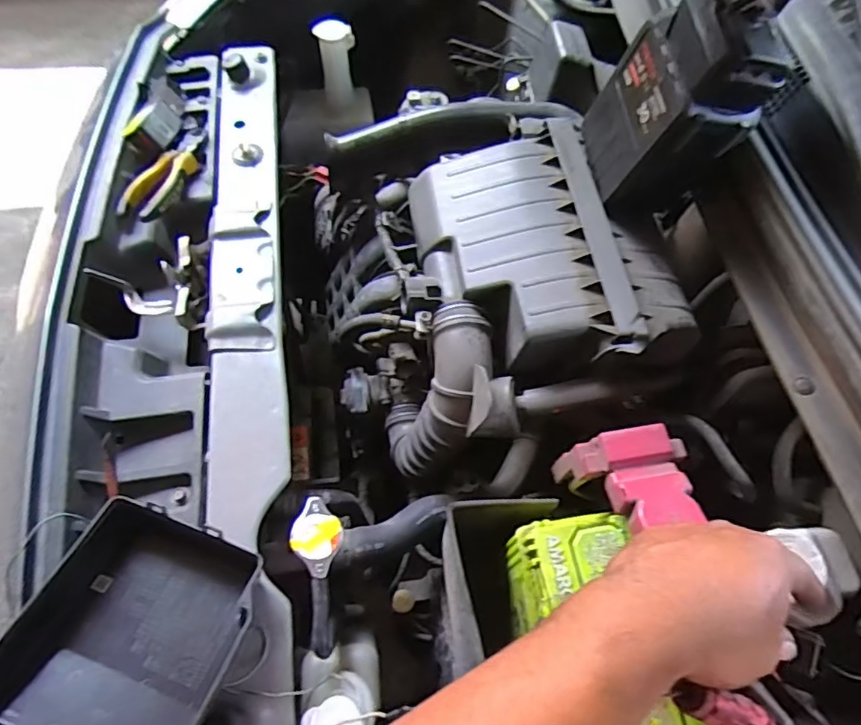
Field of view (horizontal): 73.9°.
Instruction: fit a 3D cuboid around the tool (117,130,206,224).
[{"bbox_3d":[-0.303,-0.221,0.669,0.043,0.021,0.152,19,64,9],"label":"tool"}]

